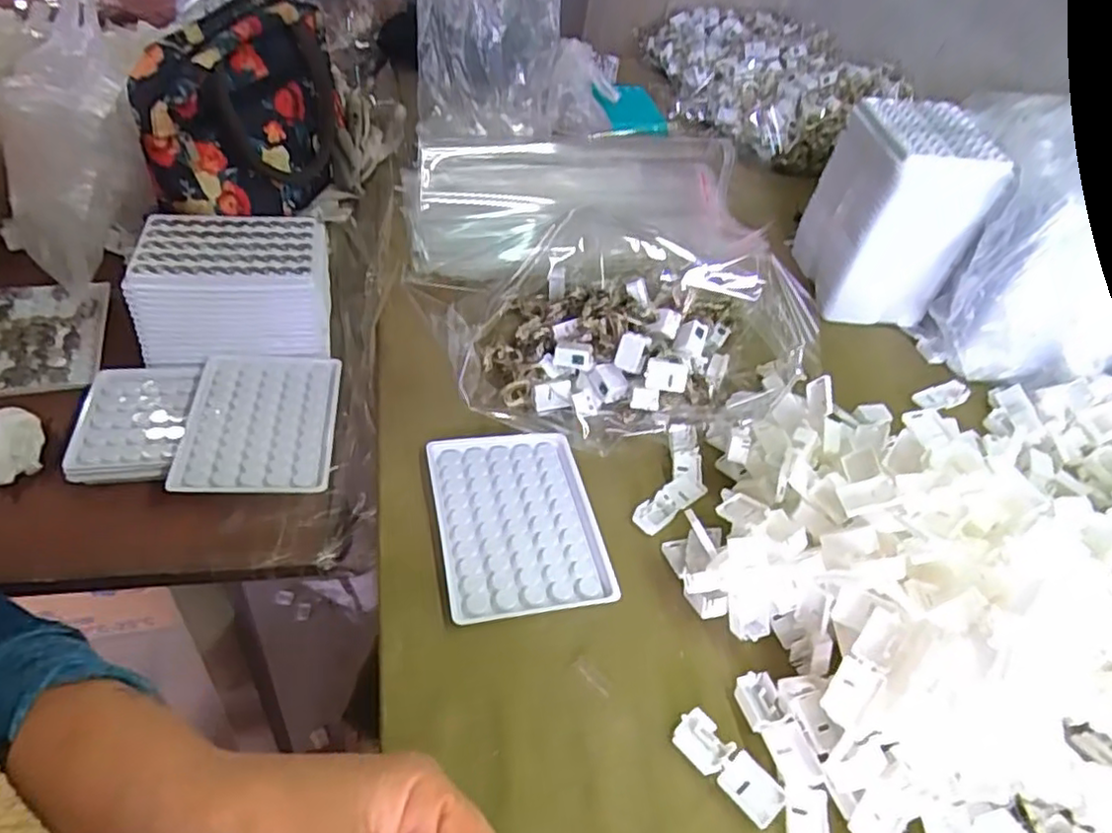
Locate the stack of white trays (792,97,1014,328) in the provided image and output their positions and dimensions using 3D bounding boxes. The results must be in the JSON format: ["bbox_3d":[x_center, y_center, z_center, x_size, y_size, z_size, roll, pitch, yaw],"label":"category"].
[{"bbox_3d":[0.301,-0.185,0.612,0.101,0.157,0.121,9,45,-2],"label":"stack of white trays"}]

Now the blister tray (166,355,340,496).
[{"bbox_3d":[-0.202,0.003,0.464,0.094,0.008,0.123,1,45,-13],"label":"blister tray"}]

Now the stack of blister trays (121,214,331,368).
[{"bbox_3d":[-0.240,-0.098,0.510,0.130,0.069,0.101,-4,47,-14],"label":"stack of blister trays"}]

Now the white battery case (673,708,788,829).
[{"bbox_3d":[0.081,0.165,0.317,0.019,0.011,0.054,-29,57,-34],"label":"white battery case"}]

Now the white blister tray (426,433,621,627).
[{"bbox_3d":[-0.023,0.061,0.406,0.095,0.014,0.126,-4,46,-16],"label":"white blister tray"}]

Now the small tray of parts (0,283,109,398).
[{"bbox_3d":[-0.395,-0.061,0.506,0.089,0.007,0.125,-10,48,-21],"label":"small tray of parts"}]

